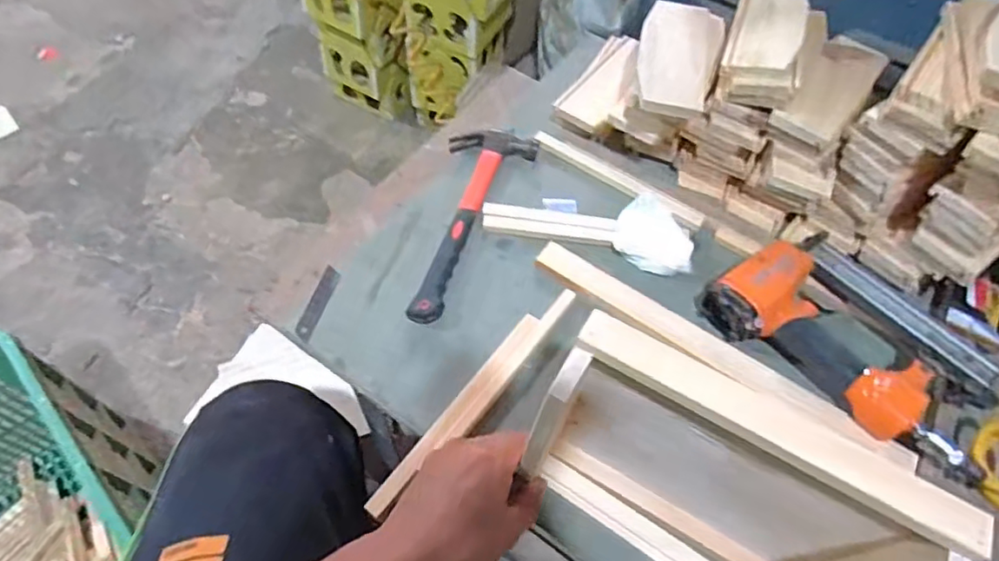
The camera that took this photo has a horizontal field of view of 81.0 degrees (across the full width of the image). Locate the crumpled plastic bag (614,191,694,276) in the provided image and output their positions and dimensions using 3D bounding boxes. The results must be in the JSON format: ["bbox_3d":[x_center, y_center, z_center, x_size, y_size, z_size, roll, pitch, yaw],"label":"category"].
[{"bbox_3d":[0.169,-0.048,0.626,0.085,0.037,0.067,30,61,14],"label":"crumpled plastic bag"}]

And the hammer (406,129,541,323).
[{"bbox_3d":[-0.053,-0.076,0.642,0.095,0.024,0.268,23,59,10],"label":"hammer"}]

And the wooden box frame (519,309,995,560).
[{"bbox_3d":[0.134,0.149,0.400,0.229,0.213,0.073,30,61,14],"label":"wooden box frame"}]

